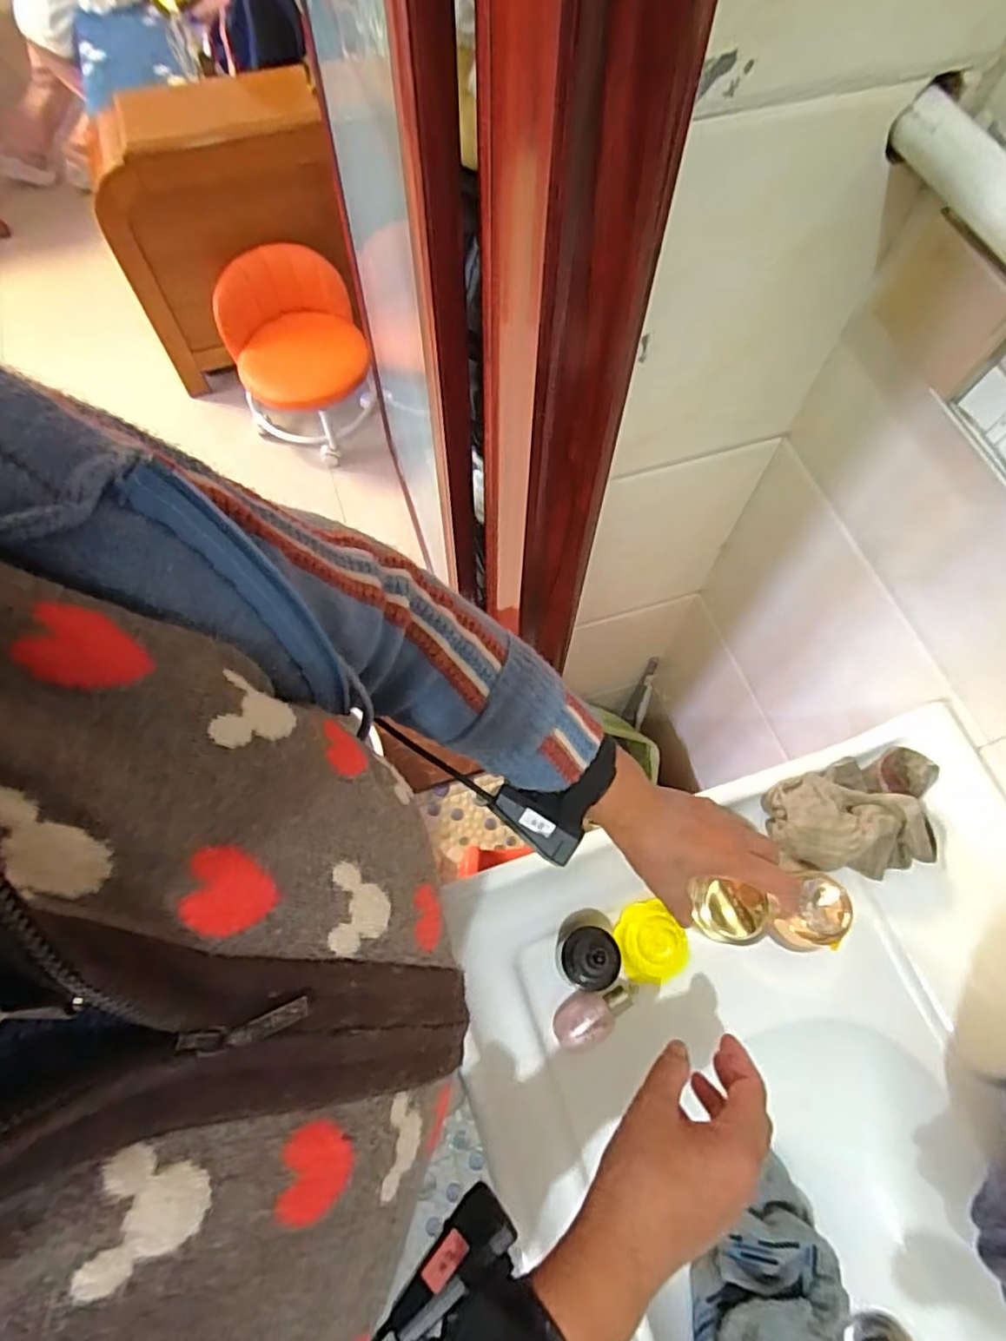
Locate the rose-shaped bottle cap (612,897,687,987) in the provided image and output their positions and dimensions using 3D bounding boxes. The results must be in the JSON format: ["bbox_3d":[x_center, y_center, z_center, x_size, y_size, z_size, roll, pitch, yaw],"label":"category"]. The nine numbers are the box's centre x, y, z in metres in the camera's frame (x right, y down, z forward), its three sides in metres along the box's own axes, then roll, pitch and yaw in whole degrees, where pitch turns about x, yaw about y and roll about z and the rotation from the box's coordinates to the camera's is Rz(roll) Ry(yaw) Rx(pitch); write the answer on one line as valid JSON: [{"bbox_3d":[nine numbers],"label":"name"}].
[{"bbox_3d":[0.124,0.226,0.547,0.060,0.037,0.063,-32,70,-13],"label":"rose-shaped bottle cap"}]

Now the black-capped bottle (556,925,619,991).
[{"bbox_3d":[0.066,0.220,0.506,0.044,0.071,0.046,0,66,0],"label":"black-capped bottle"}]

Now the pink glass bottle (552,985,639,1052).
[{"bbox_3d":[0.075,0.277,0.532,0.071,0.030,0.037,-22,68,-9],"label":"pink glass bottle"}]

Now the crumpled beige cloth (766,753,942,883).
[{"bbox_3d":[0.304,0.124,0.562,0.141,0.057,0.096,-9,66,-4],"label":"crumpled beige cloth"}]

